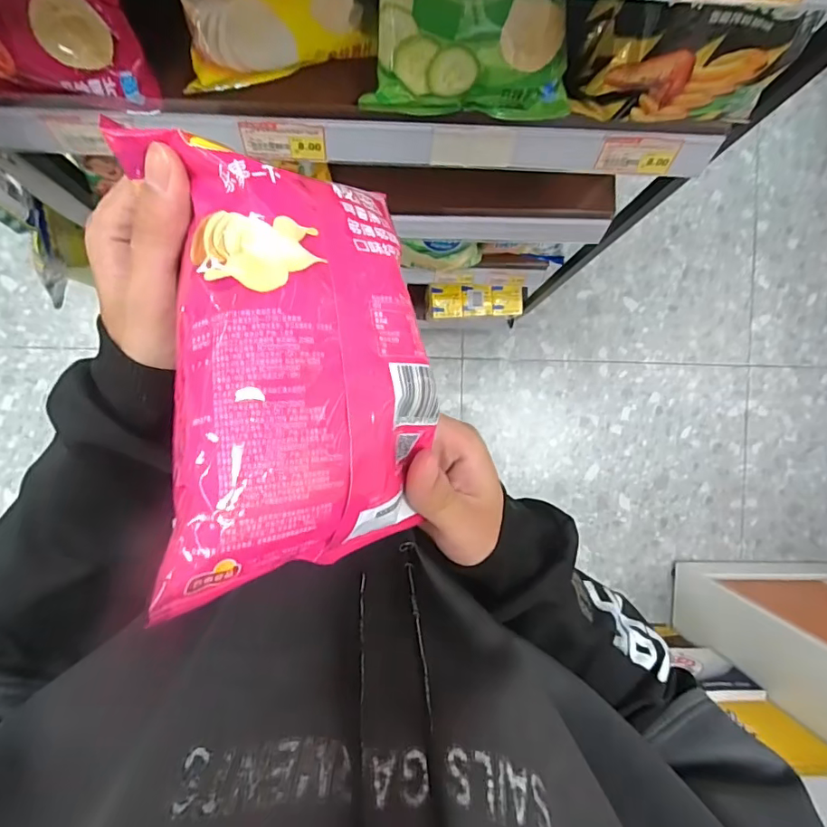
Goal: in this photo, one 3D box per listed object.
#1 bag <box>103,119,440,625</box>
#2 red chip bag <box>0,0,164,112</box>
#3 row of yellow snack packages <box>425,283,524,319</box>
[{"bbox_3d":[-0.050,-0.026,0.209,0.113,0.050,0.172,-8,88,-31],"label":"bag"},{"bbox_3d":[-0.274,-0.272,0.376,0.151,0.086,0.050,-10,49,-20],"label":"red chip bag"},{"bbox_3d":[0.133,-0.240,1.115,0.200,0.050,0.071,0,92,-4],"label":"row of yellow snack packages"}]

